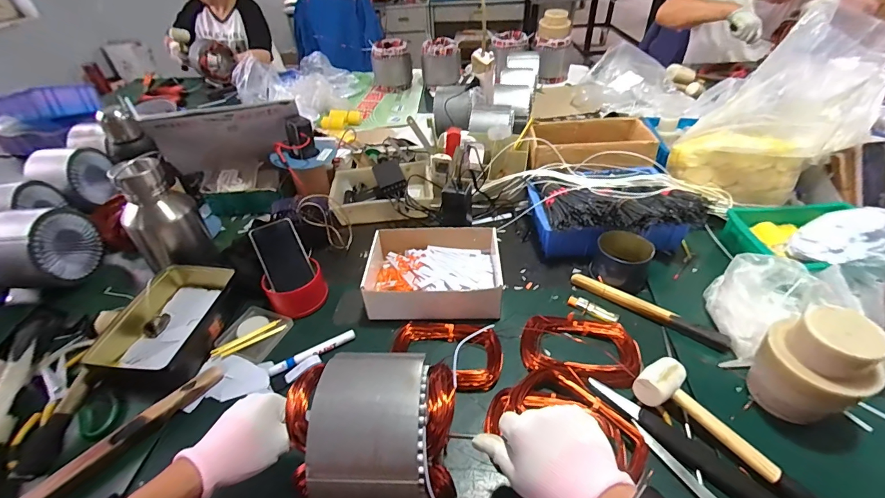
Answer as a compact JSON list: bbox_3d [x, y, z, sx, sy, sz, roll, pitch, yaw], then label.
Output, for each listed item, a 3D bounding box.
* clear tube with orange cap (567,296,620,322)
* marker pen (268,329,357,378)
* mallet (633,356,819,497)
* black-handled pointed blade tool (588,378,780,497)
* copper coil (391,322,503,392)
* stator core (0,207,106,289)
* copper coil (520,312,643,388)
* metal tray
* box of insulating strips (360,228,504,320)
[{"bbox_3d":[0.267,0.109,0.680,0.086,0.012,0.023,25,49,28],"label":"clear tube with orange cap"},{"bbox_3d":[-0.216,0.172,0.640,0.143,0.012,0.019,-22,45,-20],"label":"marker pen"},{"bbox_3d":[0.377,0.243,0.479,0.090,0.051,0.263,-31,48,-27],"label":"mallet"},{"bbox_3d":[0.315,0.255,0.490,0.034,0.022,0.266,-34,50,-29],"label":"black-handled pointed blade tool"},{"bbox_3d":[0.006,0.166,0.619,0.175,0.027,0.117,3,42,8],"label":"copper coil"},{"bbox_3d":[-0.800,0.000,0.770,0.126,0.154,0.139,-1,42,3],"label":"stator core"},{"bbox_3d":[0.219,0.158,0.617,0.176,0.031,0.107,8,43,13],"label":"copper coil"},{"bbox_3d":[-0.462,0.112,0.676,0.158,0.064,0.241,1,42,6],"label":"metal tray"},{"bbox_3d":[-0.016,0.043,0.732,0.247,0.073,0.194,-1,42,4],"label":"box of insulating strips"}]

